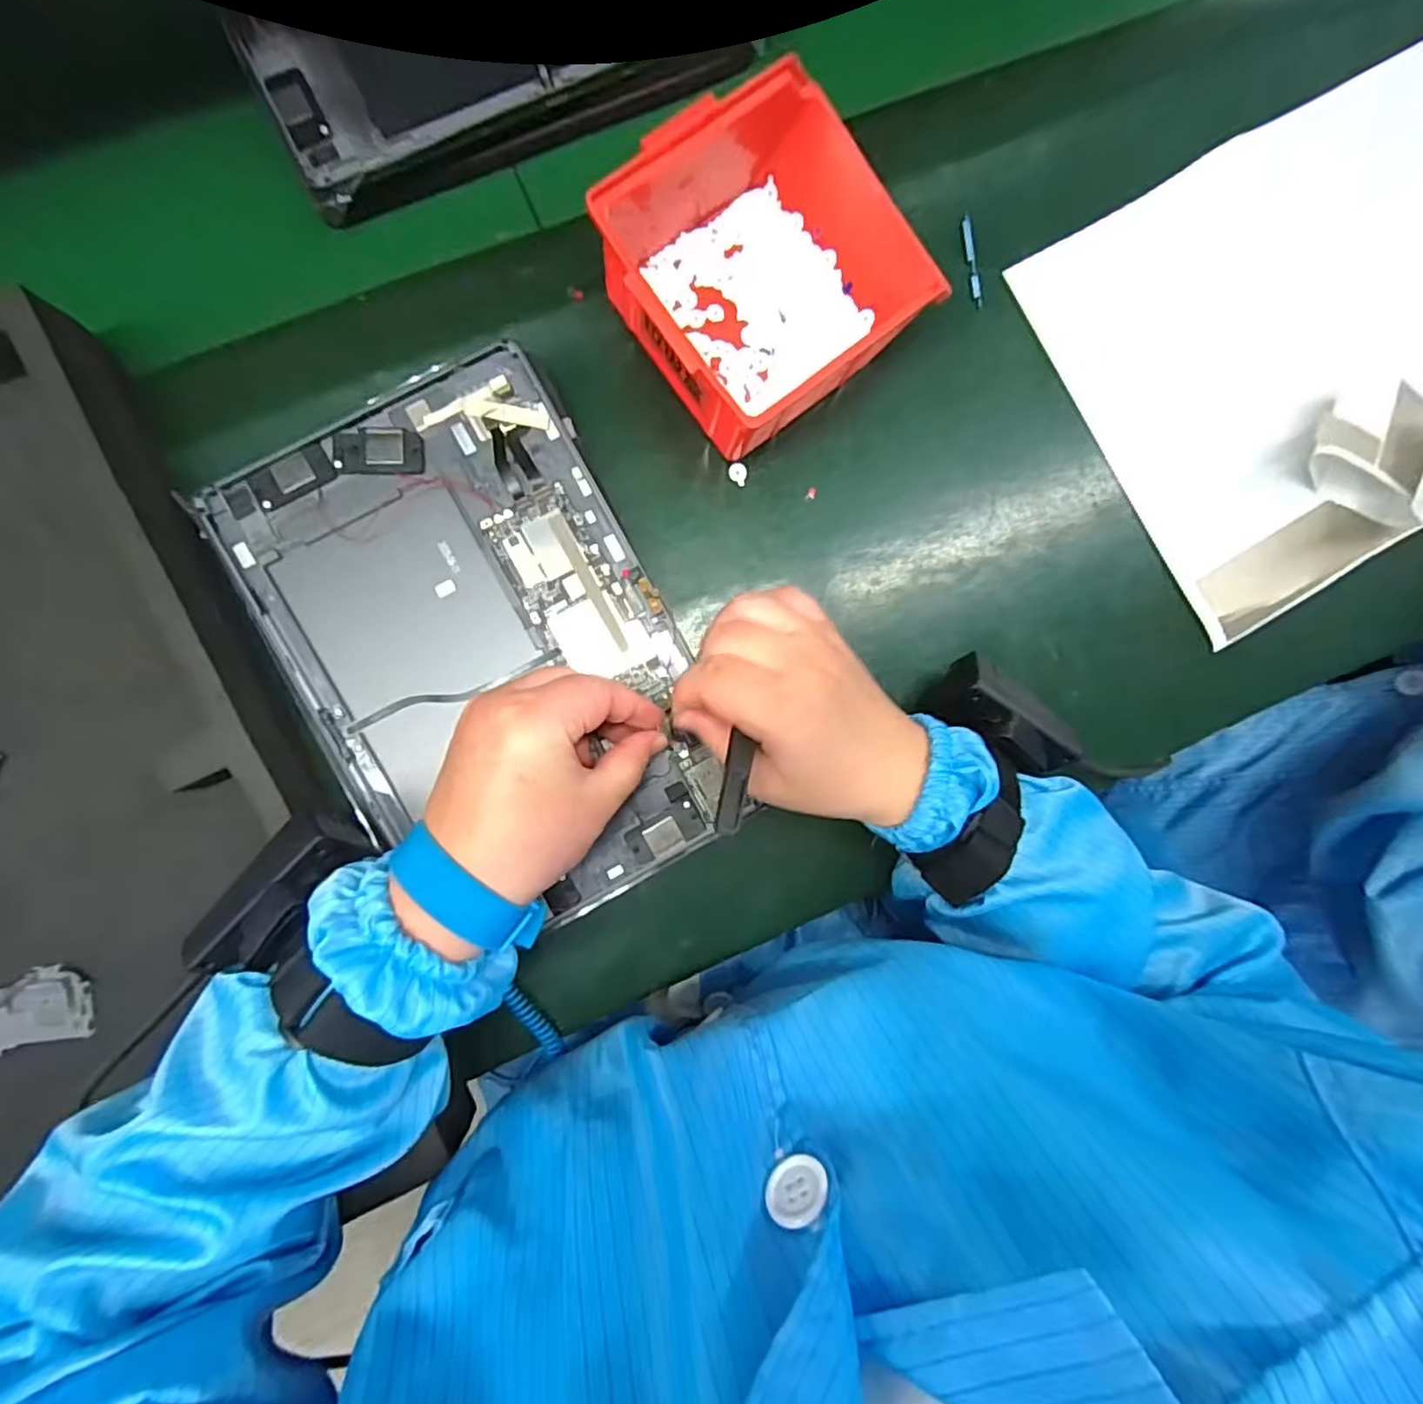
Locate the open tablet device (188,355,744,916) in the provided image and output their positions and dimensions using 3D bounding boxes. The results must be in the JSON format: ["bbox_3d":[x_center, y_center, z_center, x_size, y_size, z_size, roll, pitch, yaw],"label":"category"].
[{"bbox_3d":[-0.107,-0.022,0.309,0.166,0.011,0.253,-28,93,-5],"label":"open tablet device"}]

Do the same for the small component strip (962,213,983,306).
[{"bbox_3d":[0.144,-0.244,0.356,0.006,0.004,0.048,-12,88,-7],"label":"small component strip"}]

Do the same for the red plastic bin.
[{"bbox_3d":[0.025,-0.209,0.310,0.137,0.068,0.137,-32,94,-3],"label":"red plastic bin"}]

